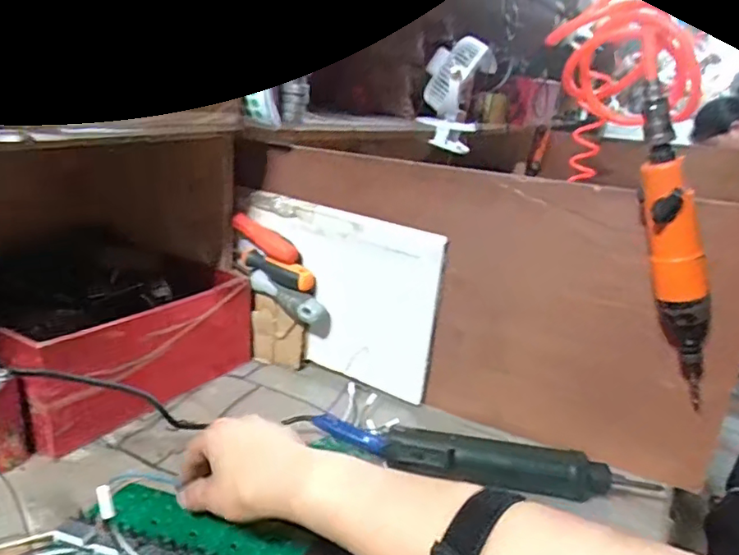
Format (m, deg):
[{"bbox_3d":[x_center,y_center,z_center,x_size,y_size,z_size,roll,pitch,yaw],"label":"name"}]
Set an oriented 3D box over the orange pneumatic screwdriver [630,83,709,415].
[{"bbox_3d":[0.250,-0.014,0.449,0.042,0.278,0.046,-11,14,20],"label":"orange pneumatic screwdriver"}]

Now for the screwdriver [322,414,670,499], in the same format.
[{"bbox_3d":[0.102,0.173,0.511,0.307,0.041,0.045,7,20,8],"label":"screwdriver"}]

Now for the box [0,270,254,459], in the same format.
[{"bbox_3d":[-0.276,0.067,0.626,0.149,0.115,0.258,16,23,29],"label":"box"}]

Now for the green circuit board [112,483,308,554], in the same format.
[{"bbox_3d":[-0.121,0.183,0.404,0.152,0.013,0.044,12,21,15],"label":"green circuit board"}]

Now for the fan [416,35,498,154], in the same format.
[{"bbox_3d":[0.157,-0.328,1.002,0.115,0.180,0.117,7,20,9],"label":"fan"}]

